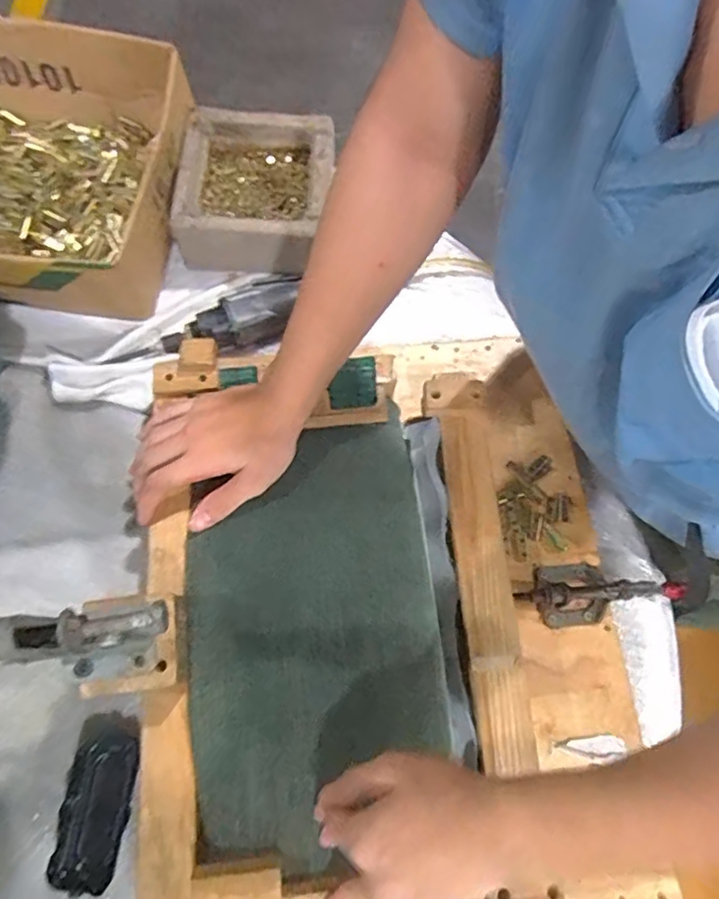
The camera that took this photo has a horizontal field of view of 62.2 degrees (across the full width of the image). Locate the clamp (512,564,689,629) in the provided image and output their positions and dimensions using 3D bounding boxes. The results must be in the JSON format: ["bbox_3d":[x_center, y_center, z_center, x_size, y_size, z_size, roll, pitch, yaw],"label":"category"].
[{"bbox_3d":[0.227,0.131,0.562,0.166,0.034,0.057,-9,71,-5],"label":"clamp"}]

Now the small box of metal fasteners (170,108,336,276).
[{"bbox_3d":[-0.112,-0.293,0.677,0.165,0.073,0.167,5,70,-1],"label":"small box of metal fasteners"}]

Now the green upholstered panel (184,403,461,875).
[{"bbox_3d":[-0.038,0.143,0.507,0.204,0.029,0.338,-5,71,-4],"label":"green upholstered panel"}]

